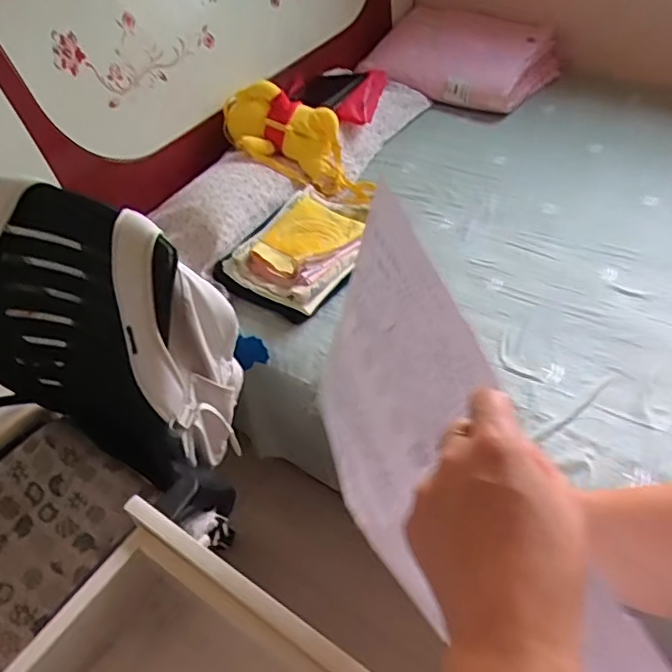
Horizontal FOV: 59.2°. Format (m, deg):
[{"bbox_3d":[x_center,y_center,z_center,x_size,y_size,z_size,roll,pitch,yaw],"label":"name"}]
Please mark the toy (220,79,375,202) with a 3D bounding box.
[{"bbox_3d":[-0.092,-0.483,1.495,0.438,0.154,0.136,35,56,0],"label":"toy"}]

